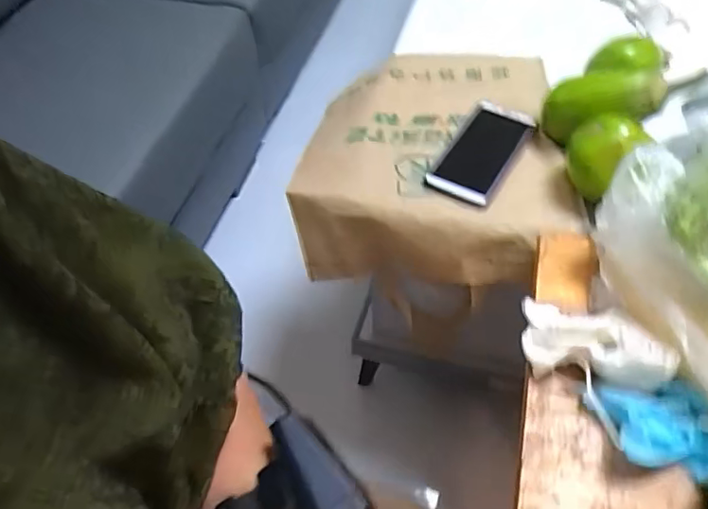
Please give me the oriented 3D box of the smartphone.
[{"bbox_3d":[0.144,-0.117,0.634,0.073,0.011,0.149,26,59,20],"label":"smartphone"}]

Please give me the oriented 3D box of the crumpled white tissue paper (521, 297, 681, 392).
[{"bbox_3d":[0.189,0.070,0.438,0.109,0.026,0.053,10,55,10],"label":"crumpled white tissue paper"}]

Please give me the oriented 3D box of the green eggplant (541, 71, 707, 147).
[{"bbox_3d":[0.263,-0.153,0.576,0.152,0.053,0.069,-3,43,48],"label":"green eggplant"}]

